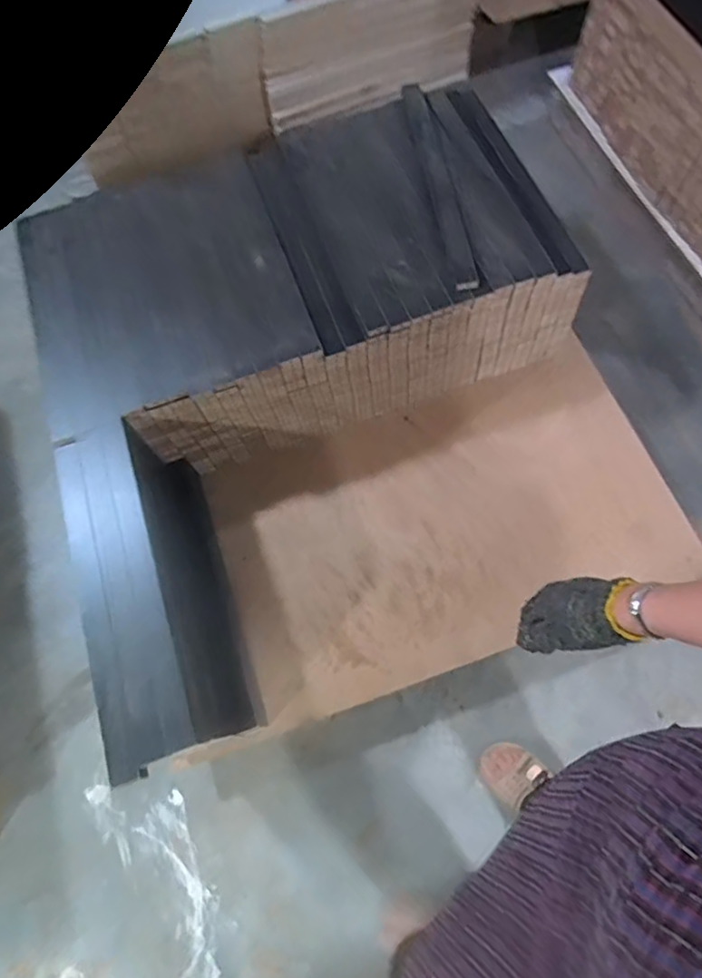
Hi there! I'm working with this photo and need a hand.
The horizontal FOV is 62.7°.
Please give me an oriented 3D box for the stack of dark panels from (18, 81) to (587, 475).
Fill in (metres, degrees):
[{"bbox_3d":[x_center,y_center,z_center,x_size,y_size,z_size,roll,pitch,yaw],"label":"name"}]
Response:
[{"bbox_3d":[-0.102,-0.465,1.297,1.063,0.280,0.576,-19,69,-4],"label":"stack of dark panels"}]

